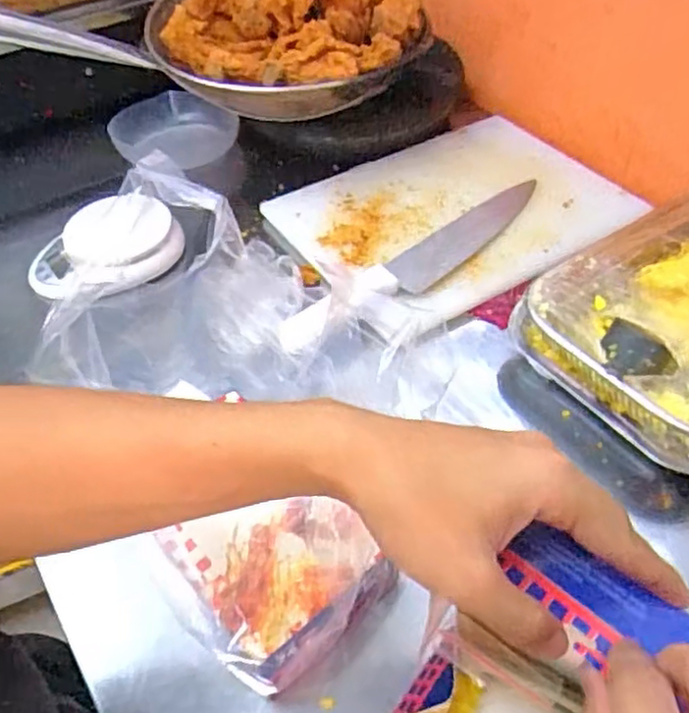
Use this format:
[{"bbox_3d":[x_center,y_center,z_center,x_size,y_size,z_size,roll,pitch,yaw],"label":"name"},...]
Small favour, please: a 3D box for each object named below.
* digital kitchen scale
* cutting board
[{"bbox_3d":[-0.248,-0.108,0.703,0.153,0.035,0.112,-24,69,-6],"label":"digital kitchen scale"},{"bbox_3d":[0.118,-0.156,0.724,0.336,0.016,0.248,-26,54,-18],"label":"cutting board"}]

